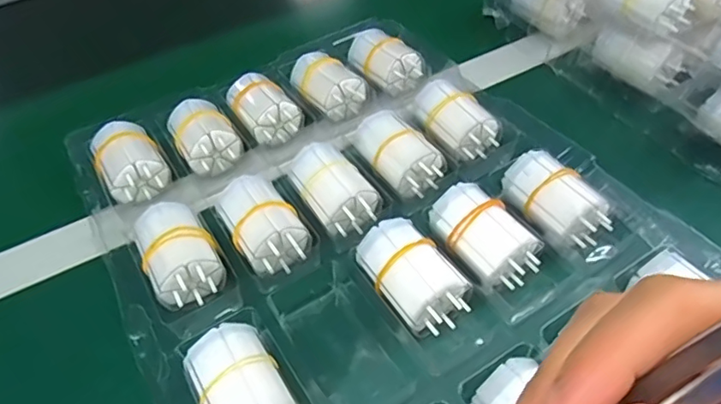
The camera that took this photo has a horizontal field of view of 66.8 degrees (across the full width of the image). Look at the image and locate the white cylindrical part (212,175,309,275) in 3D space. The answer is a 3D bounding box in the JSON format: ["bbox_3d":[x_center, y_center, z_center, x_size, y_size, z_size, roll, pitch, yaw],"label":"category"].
[{"bbox_3d":[-0.061,0.011,0.333,0.038,0.030,0.065,-27,51,-18],"label":"white cylindrical part"}]

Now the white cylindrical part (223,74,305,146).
[{"bbox_3d":[-0.073,-0.070,0.415,0.040,0.033,0.062,-25,51,-17],"label":"white cylindrical part"}]

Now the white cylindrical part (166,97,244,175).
[{"bbox_3d":[-0.113,-0.047,0.394,0.040,0.034,0.062,-25,51,-17],"label":"white cylindrical part"}]

